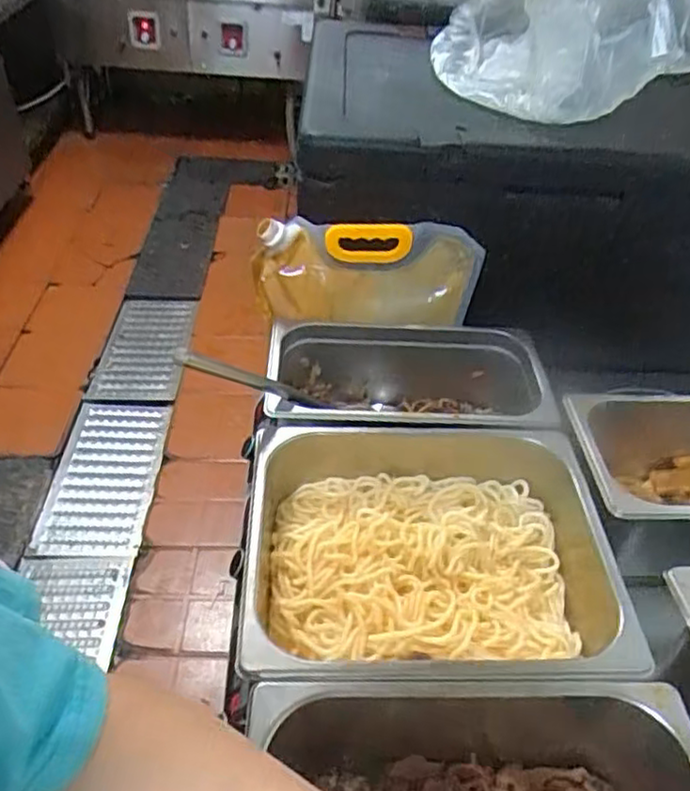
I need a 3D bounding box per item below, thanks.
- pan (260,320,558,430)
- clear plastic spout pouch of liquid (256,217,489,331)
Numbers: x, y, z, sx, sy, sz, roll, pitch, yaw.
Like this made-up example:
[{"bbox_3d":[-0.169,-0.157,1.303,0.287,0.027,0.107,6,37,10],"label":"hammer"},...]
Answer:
[{"bbox_3d":[0.067,0.012,0.805,0.333,0.119,0.192,7,42,3],"label":"pan"},{"bbox_3d":[0.028,-0.155,0.838,0.282,0.138,0.086,1,42,-4],"label":"clear plastic spout pouch of liquid"}]

